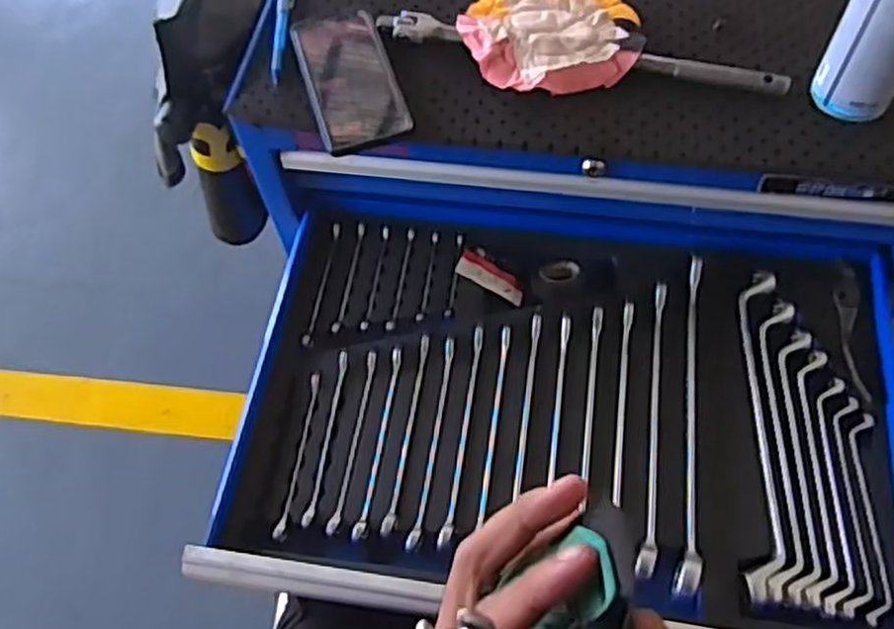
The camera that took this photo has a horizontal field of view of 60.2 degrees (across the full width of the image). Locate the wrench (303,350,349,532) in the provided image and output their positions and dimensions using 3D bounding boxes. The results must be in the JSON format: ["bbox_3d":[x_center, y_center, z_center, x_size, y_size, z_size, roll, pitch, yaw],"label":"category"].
[{"bbox_3d":[-0.110,0.110,0.709,0.009,0.019,0.168,6,60,6],"label":"wrench"}]

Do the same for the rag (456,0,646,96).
[{"bbox_3d":[0.095,-0.264,0.711,0.156,0.029,0.152,4,60,5],"label":"rag"}]

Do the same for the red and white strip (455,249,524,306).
[{"bbox_3d":[0.047,-0.039,0.782,0.075,0.011,0.030,30,57,-10],"label":"red and white strip"}]

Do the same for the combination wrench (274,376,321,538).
[{"bbox_3d":[-0.135,0.125,0.701,0.010,0.010,0.156,5,60,5],"label":"combination wrench"}]

